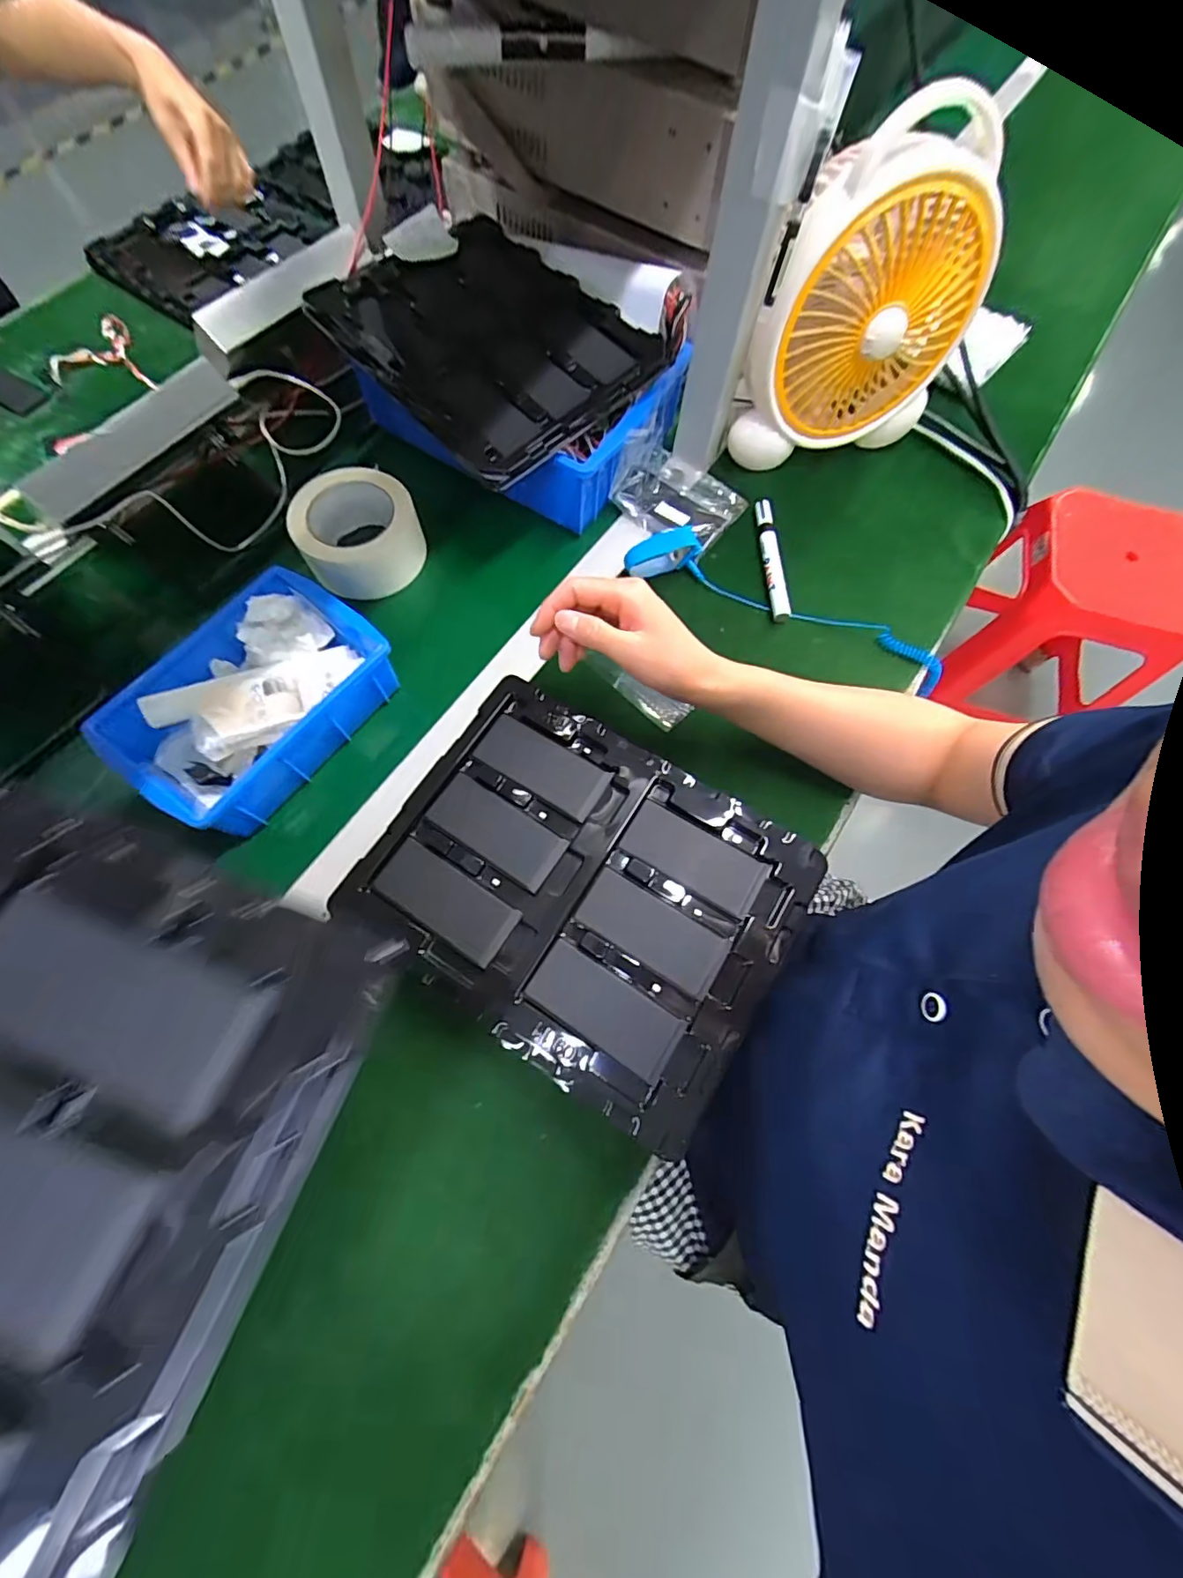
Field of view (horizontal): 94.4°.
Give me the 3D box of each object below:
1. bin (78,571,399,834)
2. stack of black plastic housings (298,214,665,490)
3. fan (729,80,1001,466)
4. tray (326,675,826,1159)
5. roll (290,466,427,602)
[{"bbox_3d":[-0.277,-0.075,0.450,0.143,0.058,0.199,33,73,9],"label":"bin"},{"bbox_3d":[-0.098,-0.421,0.512,0.218,0.030,0.284,-42,78,-15],"label":"stack of black plastic housings"},{"bbox_3d":[0.246,-0.441,0.510,0.216,0.256,0.079,-10,72,-6],"label":"fan"},{"bbox_3d":[-0.007,0.064,0.376,0.265,0.017,0.219,32,73,8],"label":"tray"},{"bbox_3d":[-0.220,-0.244,0.527,0.109,0.072,0.111,1,71,-2],"label":"roll"}]

